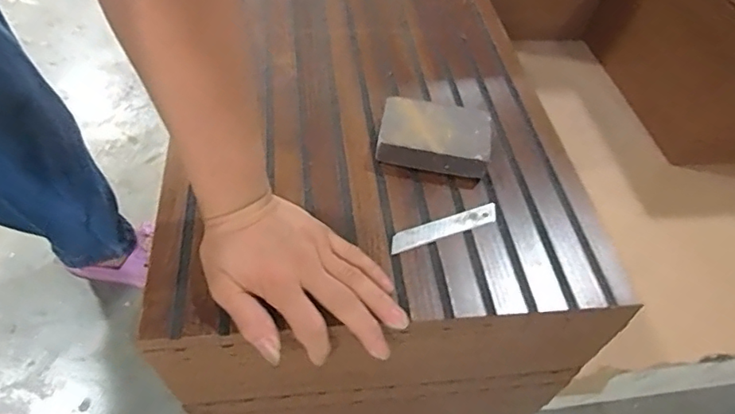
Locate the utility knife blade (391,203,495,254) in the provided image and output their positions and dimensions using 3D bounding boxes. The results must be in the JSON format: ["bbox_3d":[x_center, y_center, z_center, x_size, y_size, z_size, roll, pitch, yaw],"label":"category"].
[{"bbox_3d":[0.064,0.016,0.438,0.099,0.004,0.016,-17,54,-19],"label":"utility knife blade"}]

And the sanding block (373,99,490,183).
[{"bbox_3d":[0.062,-0.066,0.491,0.098,0.026,0.074,10,50,2],"label":"sanding block"}]

